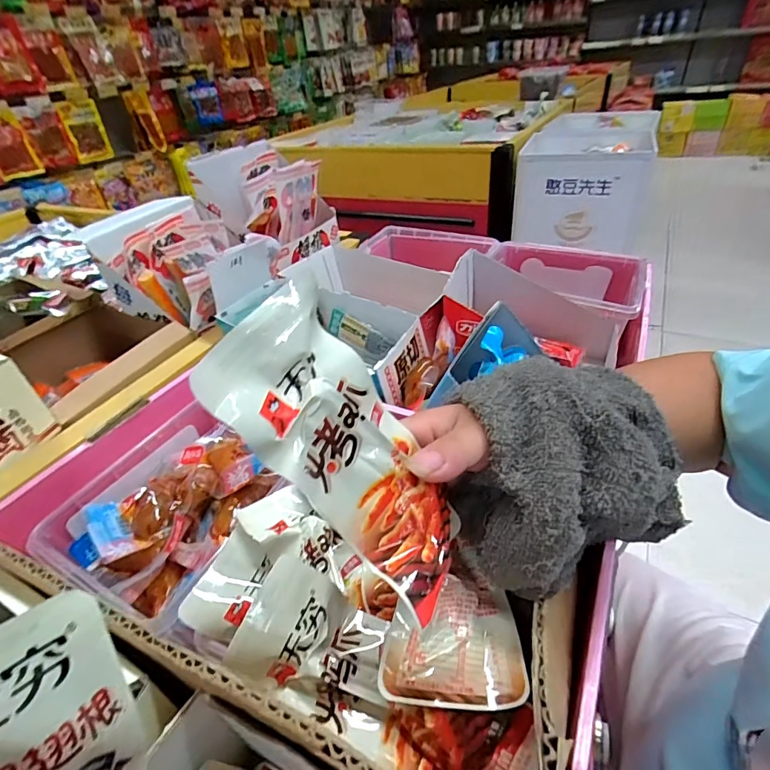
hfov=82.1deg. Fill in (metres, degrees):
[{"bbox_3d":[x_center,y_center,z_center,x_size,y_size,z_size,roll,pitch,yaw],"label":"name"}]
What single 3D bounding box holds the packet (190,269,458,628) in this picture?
[{"bbox_3d":[-0.015,0.029,0.191,0.022,0.140,0.071,-18,27,38],"label":"packet"}]

